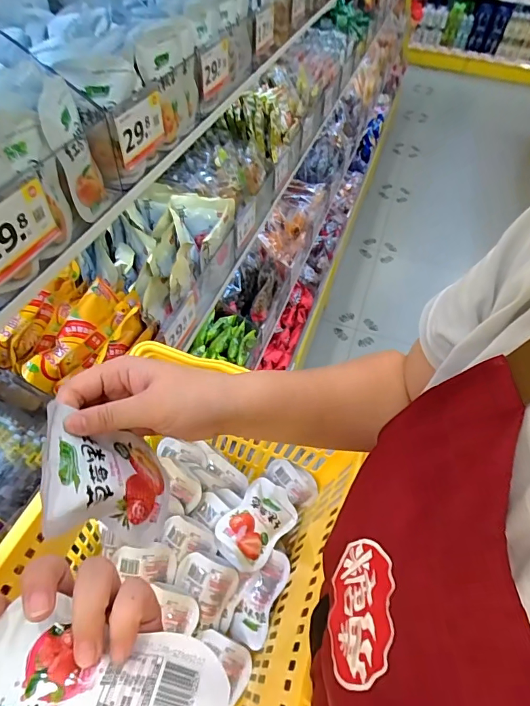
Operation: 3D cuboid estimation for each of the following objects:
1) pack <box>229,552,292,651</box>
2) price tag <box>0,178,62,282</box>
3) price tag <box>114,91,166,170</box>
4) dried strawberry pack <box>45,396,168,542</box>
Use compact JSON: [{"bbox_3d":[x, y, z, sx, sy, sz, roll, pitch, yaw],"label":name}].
[{"bbox_3d":[-0.006,0.320,0.558,0.050,0.024,0.118,24,81,15],"label":"pack"},{"bbox_3d":[-0.218,-0.104,0.370,0.009,0.056,0.091,17,52,10],"label":"price tag"},{"bbox_3d":[-0.142,-0.266,0.500,0.010,0.061,0.089,19,57,12],"label":"price tag"},{"bbox_3d":[-0.107,0.087,0.302,0.017,0.104,0.079,-27,53,19],"label":"dried strawberry pack"}]

